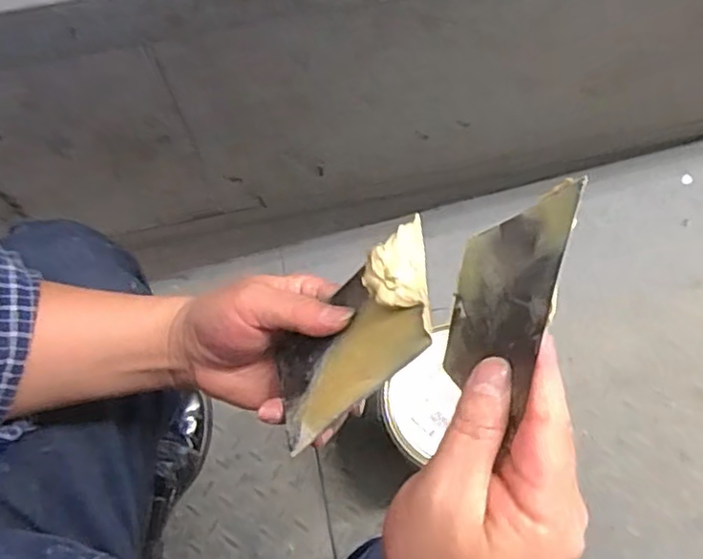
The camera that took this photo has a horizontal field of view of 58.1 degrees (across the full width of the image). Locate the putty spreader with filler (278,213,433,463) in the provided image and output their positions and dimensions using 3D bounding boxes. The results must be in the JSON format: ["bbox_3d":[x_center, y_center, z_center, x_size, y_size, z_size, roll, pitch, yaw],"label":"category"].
[{"bbox_3d":[-0.003,0.029,0.321,0.016,0.116,0.068,20,39,-37],"label":"putty spreader with filler"}]

